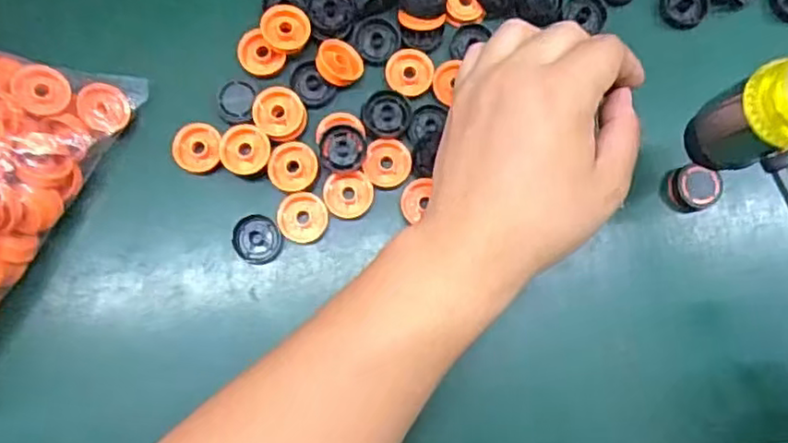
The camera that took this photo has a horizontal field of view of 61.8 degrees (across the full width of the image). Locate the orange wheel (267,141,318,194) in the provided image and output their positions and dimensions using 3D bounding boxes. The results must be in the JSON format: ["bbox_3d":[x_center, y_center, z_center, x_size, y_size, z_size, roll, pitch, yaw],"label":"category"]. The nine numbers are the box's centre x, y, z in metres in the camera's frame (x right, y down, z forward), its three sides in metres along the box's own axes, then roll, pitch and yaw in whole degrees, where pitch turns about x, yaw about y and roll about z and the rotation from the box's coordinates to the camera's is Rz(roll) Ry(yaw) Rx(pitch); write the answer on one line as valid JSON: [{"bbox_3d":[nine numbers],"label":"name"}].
[{"bbox_3d":[-0.053,-0.029,0.344,0.025,0.004,0.025,0,84,-2],"label":"orange wheel"}]

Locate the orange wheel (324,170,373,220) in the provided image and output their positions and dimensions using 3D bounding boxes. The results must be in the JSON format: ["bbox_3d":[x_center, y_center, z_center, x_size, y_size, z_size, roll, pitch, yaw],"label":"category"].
[{"bbox_3d":[-0.024,-0.014,0.349,0.026,0.006,0.023,-2,84,-2],"label":"orange wheel"}]

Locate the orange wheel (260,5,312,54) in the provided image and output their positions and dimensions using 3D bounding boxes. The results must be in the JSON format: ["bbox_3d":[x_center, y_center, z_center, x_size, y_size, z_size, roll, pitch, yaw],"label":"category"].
[{"bbox_3d":[-0.058,-0.104,0.353,0.025,0.004,0.025,-3,111,-8],"label":"orange wheel"}]

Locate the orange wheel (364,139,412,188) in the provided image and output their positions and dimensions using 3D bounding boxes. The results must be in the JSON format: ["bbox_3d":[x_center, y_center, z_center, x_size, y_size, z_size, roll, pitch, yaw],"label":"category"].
[{"bbox_3d":[-0.003,-0.031,0.352,0.024,0.005,0.025,0,84,-2],"label":"orange wheel"}]

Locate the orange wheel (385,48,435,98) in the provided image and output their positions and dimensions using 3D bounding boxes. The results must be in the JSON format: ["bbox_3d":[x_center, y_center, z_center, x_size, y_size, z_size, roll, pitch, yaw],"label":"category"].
[{"bbox_3d":[0.009,-0.081,0.360,0.026,0.005,0.025,0,84,-2],"label":"orange wheel"}]

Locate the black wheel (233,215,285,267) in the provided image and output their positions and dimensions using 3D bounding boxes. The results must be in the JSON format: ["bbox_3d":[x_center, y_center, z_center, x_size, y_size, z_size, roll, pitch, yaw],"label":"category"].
[{"bbox_3d":[-0.071,0.010,0.345,0.025,0.004,0.025,5,84,-1],"label":"black wheel"}]

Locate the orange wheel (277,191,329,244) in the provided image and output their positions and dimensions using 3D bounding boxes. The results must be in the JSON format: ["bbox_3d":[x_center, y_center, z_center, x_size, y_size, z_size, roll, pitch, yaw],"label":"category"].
[{"bbox_3d":[-0.048,-0.002,0.346,0.025,0.005,0.026,0,84,-2],"label":"orange wheel"}]

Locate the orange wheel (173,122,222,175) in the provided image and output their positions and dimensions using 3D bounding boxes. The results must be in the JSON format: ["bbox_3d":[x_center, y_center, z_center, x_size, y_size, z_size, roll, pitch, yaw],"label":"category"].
[{"bbox_3d":[-0.104,-0.039,0.347,0.023,0.005,0.026,-1,84,-2],"label":"orange wheel"}]

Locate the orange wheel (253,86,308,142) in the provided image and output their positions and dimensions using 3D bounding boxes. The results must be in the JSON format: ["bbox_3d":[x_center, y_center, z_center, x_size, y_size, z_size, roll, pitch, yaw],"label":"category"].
[{"bbox_3d":[-0.059,-0.057,0.343,0.025,0.008,0.027,0,84,-2],"label":"orange wheel"}]

